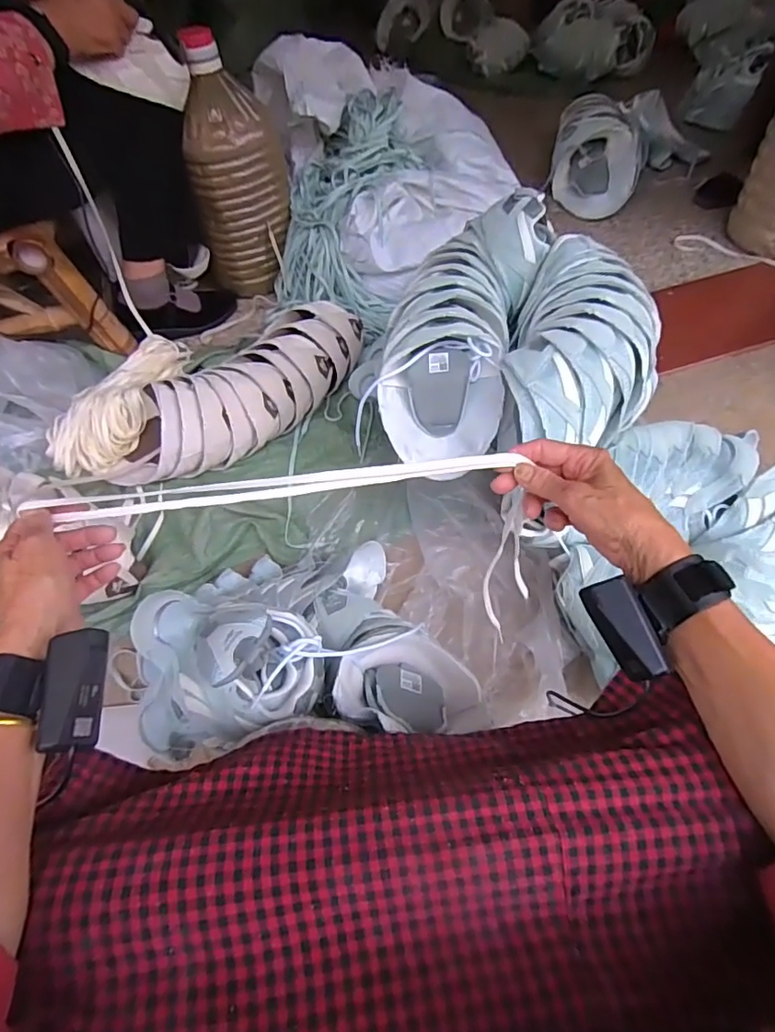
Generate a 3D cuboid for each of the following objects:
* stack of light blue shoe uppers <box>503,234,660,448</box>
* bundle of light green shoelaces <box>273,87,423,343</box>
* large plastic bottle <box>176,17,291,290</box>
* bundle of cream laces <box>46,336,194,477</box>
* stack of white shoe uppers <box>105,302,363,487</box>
[{"bbox_3d":[0.251,-0.208,0.656,0.189,0.116,0.310,11,58,12],"label":"stack of light blue shoe uppers"},{"bbox_3d":[-0.087,-0.633,1.043,0.246,0.098,0.523,10,86,11],"label":"bundle of light green shoelaces"},{"bbox_3d":[-0.289,-0.657,1.003,0.144,0.384,0.141,11,58,12],"label":"large plastic bottle"},{"bbox_3d":[-0.458,-0.218,0.908,0.169,0.084,0.327,10,58,12],"label":"bundle of cream laces"},{"bbox_3d":[-0.243,-0.197,0.873,0.473,0.126,0.150,-37,61,-18],"label":"stack of white shoe uppers"}]

